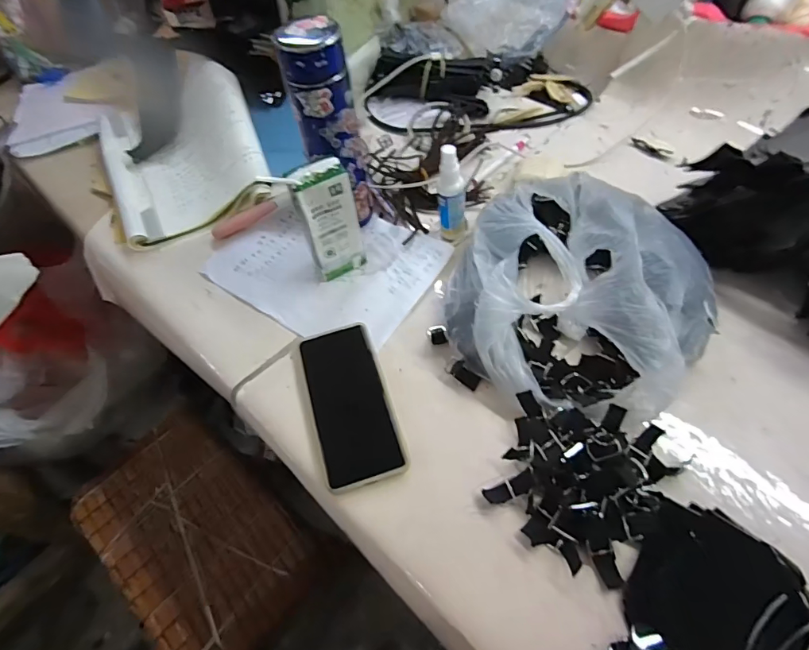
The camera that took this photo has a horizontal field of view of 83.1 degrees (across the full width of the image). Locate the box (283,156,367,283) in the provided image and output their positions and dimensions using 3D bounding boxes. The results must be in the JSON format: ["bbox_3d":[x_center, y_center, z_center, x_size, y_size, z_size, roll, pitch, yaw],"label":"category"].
[{"bbox_3d":[-0.080,-0.111,0.494,0.057,0.130,0.037,-25,58,-11],"label":"box"}]

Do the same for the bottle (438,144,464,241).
[{"bbox_3d":[0.054,-0.146,0.515,0.032,0.109,0.030,2,57,7],"label":"bottle"}]

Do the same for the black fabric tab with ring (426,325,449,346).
[{"bbox_3d":[0.035,0.010,0.479,0.019,0.007,0.021,-10,57,-1],"label":"black fabric tab with ring"}]

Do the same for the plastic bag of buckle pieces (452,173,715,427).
[{"bbox_3d":[0.174,-0.045,0.443,0.238,0.099,0.249,20,61,17],"label":"plastic bag of buckle pieces"}]

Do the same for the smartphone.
[{"bbox_3d":[-0.054,0.073,0.447,0.075,0.010,0.166,-17,57,-6],"label":"smartphone"}]

